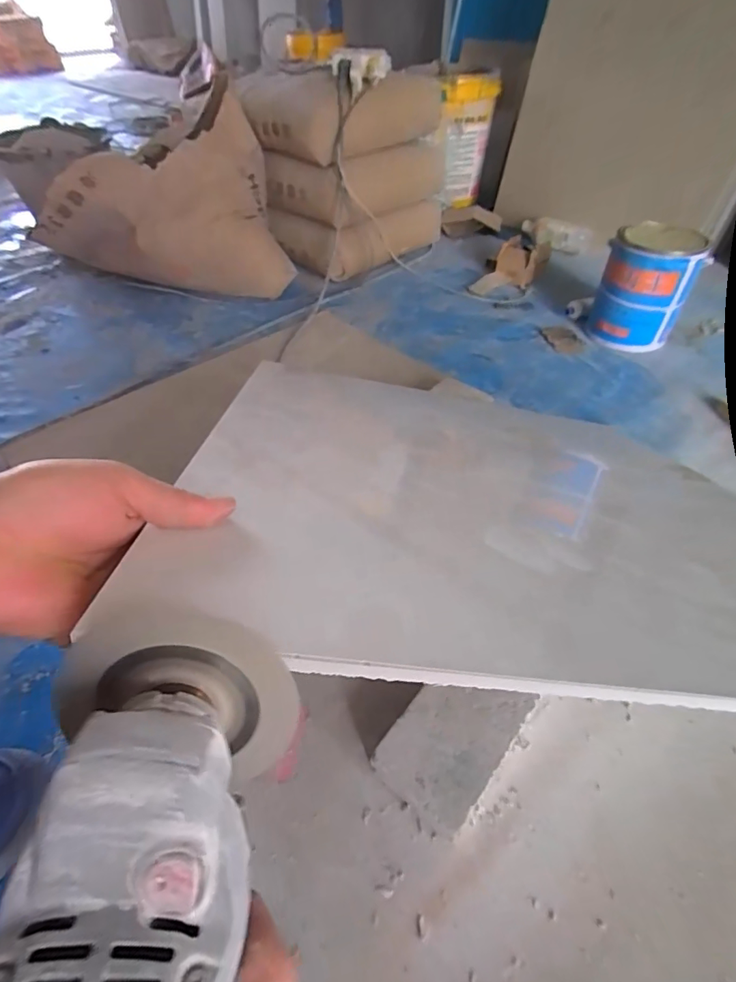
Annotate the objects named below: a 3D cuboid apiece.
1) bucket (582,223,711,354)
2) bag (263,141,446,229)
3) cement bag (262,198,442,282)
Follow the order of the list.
[{"bbox_3d":[0.565,-0.413,0.971,0.164,0.194,0.164,22,53,20],"label":"bucket"},{"bbox_3d":[-0.017,-0.862,1.280,0.296,0.134,0.440,31,56,26],"label":"bag"},{"bbox_3d":[-0.016,-0.741,1.335,0.252,0.134,0.449,36,59,29],"label":"cement bag"}]

